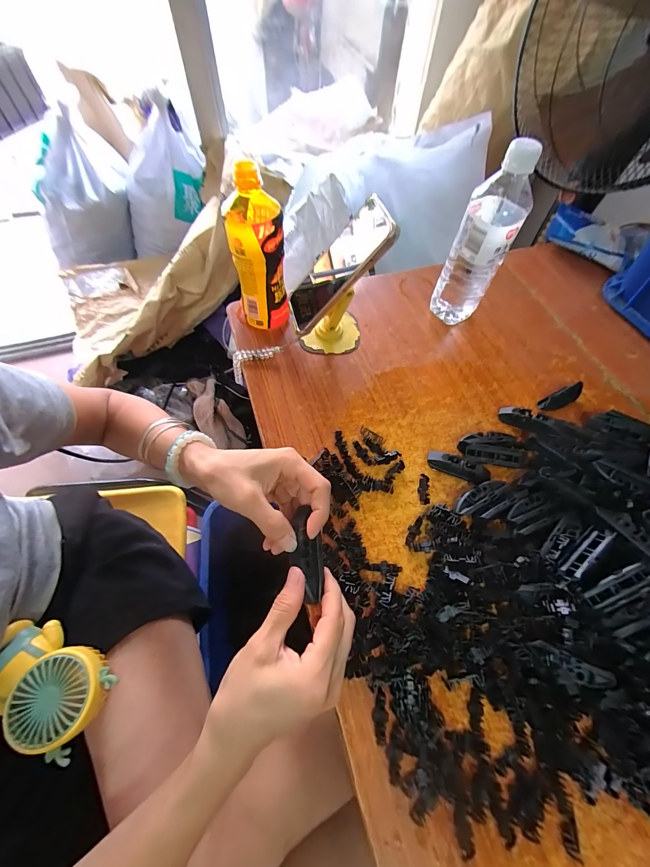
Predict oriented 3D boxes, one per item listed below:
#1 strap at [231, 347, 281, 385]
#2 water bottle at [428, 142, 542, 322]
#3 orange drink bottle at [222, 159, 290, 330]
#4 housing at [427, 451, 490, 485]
[{"bbox_3d":[-0.103,-0.105,0.457,0.088,0.040,0.019,-24,61,17],"label":"strap"},{"bbox_3d":[0.205,-0.247,0.421,0.067,0.212,0.066,26,63,11],"label":"water bottle"},{"bbox_3d":[-0.085,-0.229,0.411,0.062,0.187,0.075,-7,62,-6],"label":"orange drink bottle"},{"bbox_3d":[0.156,0.039,0.374,0.069,0.021,0.022,21,63,9],"label":"housing"}]

